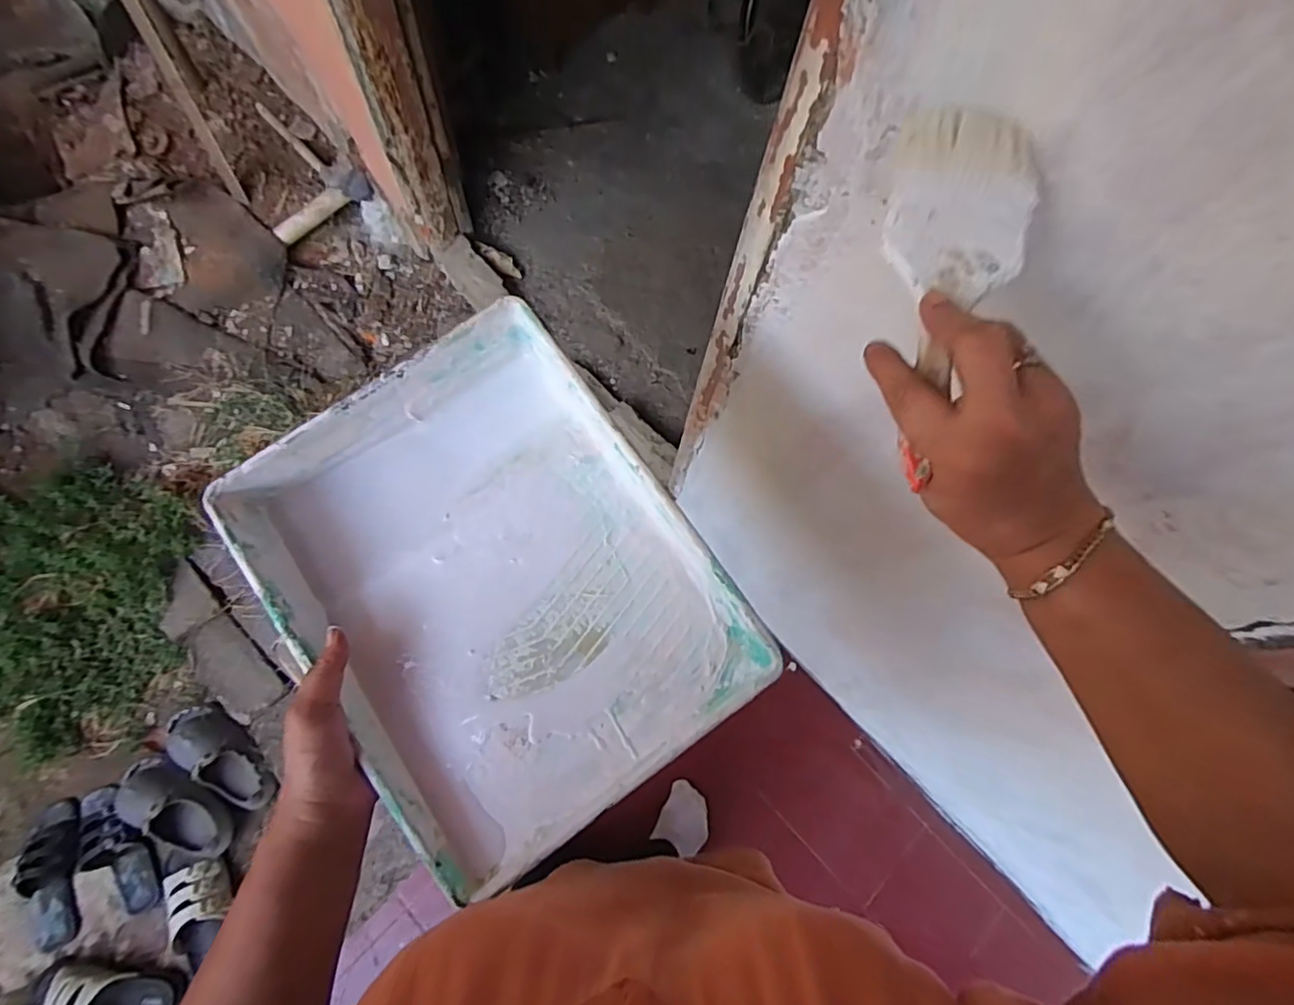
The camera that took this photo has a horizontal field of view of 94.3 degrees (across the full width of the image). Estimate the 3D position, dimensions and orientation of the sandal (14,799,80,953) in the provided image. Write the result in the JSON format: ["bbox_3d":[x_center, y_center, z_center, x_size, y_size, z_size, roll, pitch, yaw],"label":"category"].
[{"bbox_3d":[-1.041,0.653,1.054,0.098,0.055,0.236,-12,76,-4],"label":"sandal"}]

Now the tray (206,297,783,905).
[{"bbox_3d":[-0.112,0.061,0.458,0.278,0.071,0.353,-35,79,-9],"label":"tray"}]

